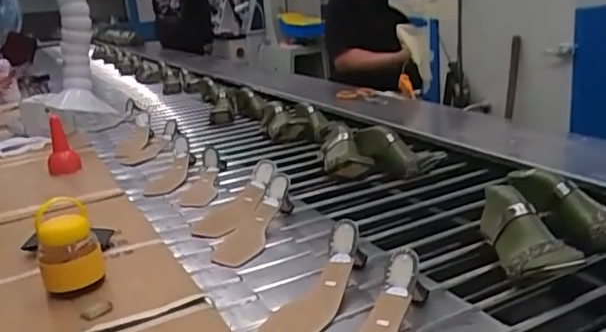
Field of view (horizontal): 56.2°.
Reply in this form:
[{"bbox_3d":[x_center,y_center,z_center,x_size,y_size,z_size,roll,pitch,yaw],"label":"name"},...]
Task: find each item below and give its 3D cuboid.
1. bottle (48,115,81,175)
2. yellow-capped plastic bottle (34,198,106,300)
[{"bbox_3d":[-0.546,-0.038,1.281,0.068,0.152,0.058,-12,24,-22],"label":"bottle"},{"bbox_3d":[-0.315,0.114,0.763,0.076,0.122,0.083,-12,24,-24],"label":"yellow-capped plastic bottle"}]

